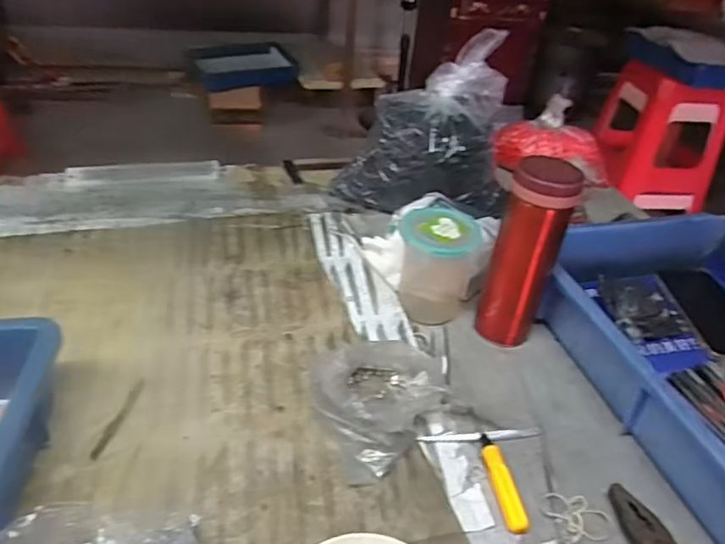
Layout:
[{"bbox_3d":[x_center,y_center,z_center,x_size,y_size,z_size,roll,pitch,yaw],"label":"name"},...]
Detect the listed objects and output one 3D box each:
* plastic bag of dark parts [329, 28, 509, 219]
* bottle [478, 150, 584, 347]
[{"bbox_3d":[0.078,-0.171,0.737,0.205,0.210,0.139,-2,38,-11],"label":"plastic bag of dark parts"},{"bbox_3d":[0.161,-0.017,0.559,0.059,0.187,0.058,21,39,19],"label":"bottle"}]

